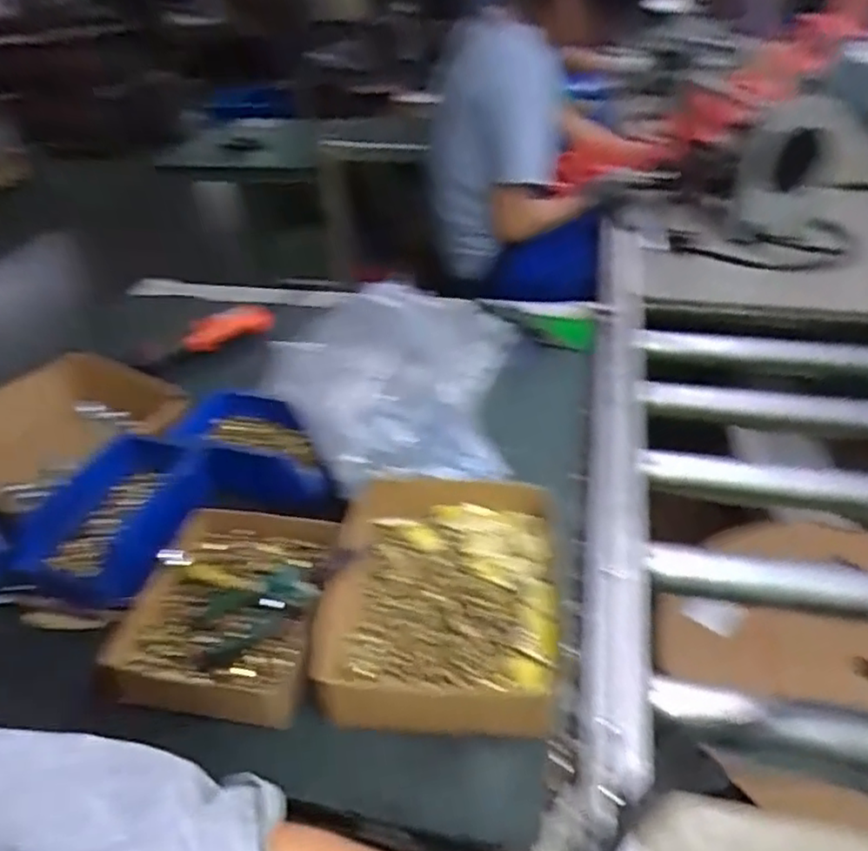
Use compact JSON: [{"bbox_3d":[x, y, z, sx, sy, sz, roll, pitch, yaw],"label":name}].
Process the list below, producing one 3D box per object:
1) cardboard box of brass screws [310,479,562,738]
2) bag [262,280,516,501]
[{"bbox_3d":[0.009,0.131,0.536,0.182,0.053,0.226,-1,37,4],"label":"cardboard box of brass screws"},{"bbox_3d":[-0.044,-0.042,0.628,0.185,0.182,0.152,-17,39,-17],"label":"bag"}]

